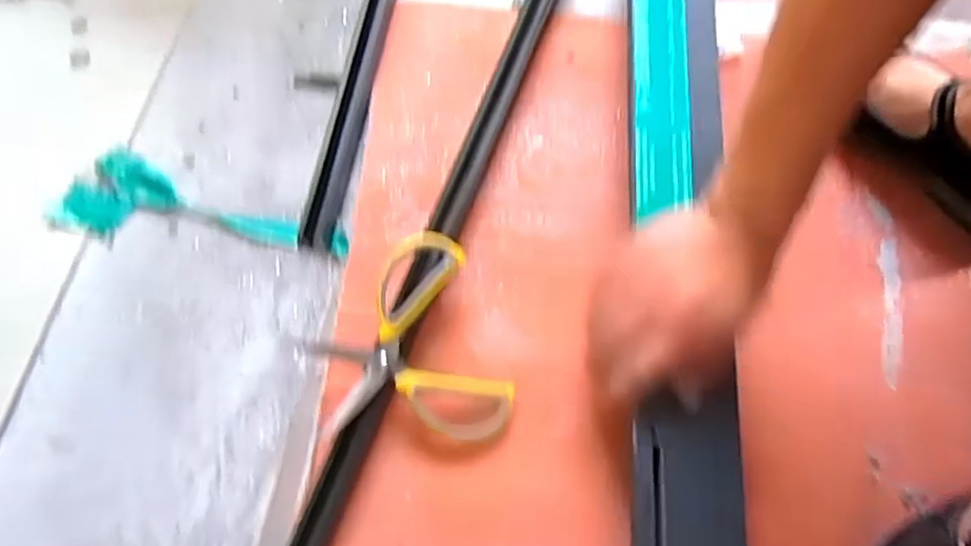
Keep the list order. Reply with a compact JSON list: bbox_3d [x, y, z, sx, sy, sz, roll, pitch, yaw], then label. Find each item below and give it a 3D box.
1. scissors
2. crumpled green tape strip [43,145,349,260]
[{"bbox_3d":[-0.061,0.057,0.445,0.134,0.033,0.148,-17,73,-5],"label":"scissors"},{"bbox_3d":[-0.239,-0.060,0.514,0.252,0.011,0.075,7,73,2],"label":"crumpled green tape strip"}]

